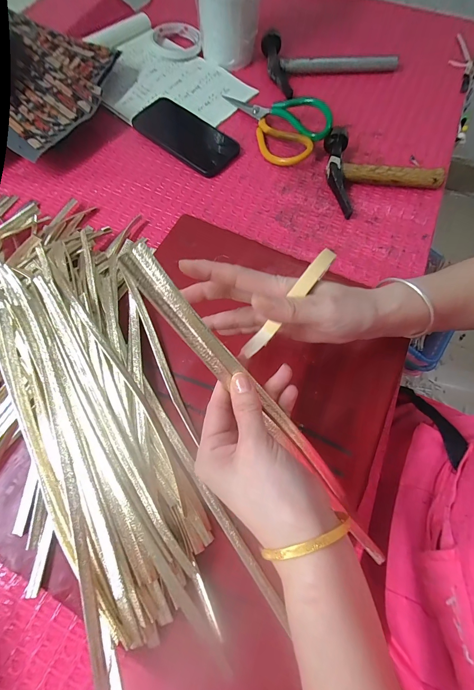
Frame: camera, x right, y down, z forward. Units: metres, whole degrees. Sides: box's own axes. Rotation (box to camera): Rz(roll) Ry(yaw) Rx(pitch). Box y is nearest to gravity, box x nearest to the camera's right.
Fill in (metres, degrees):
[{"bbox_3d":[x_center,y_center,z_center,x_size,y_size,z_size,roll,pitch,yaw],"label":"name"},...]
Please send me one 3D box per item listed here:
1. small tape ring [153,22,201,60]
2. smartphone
[{"bbox_3d":[-0.103,-0.529,0.522,0.080,0.014,0.085,0,69,-1],"label":"small tape ring"},{"bbox_3d":[-0.077,-0.314,0.449,0.158,0.015,0.077,39,73,13],"label":"smartphone"}]

